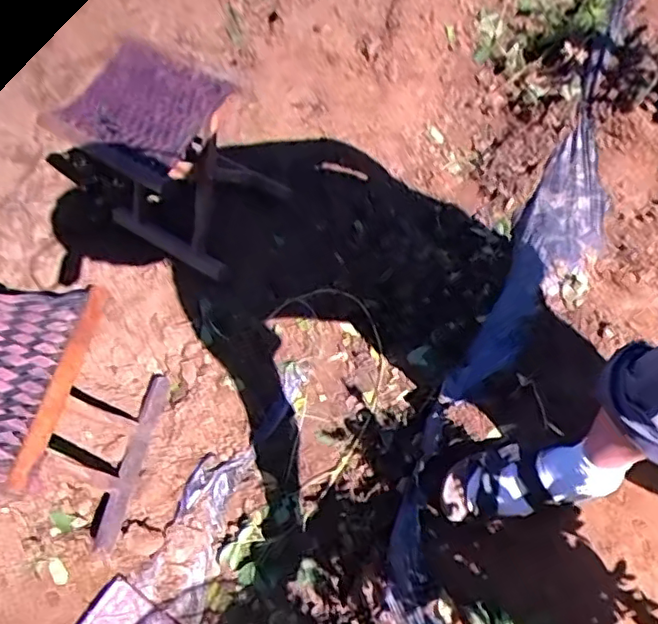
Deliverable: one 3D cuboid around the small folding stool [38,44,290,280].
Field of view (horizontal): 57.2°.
[{"bbox_3d":[-0.296,-0.281,1.121,0.272,0.333,0.245,26,67,15],"label":"small folding stool"}]

